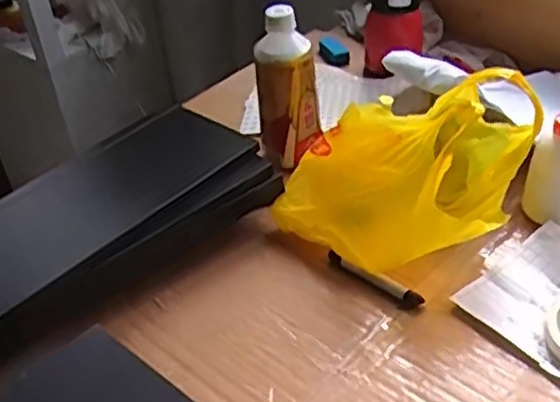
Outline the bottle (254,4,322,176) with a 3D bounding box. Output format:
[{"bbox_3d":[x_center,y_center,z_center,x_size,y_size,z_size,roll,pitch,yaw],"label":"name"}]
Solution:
[{"bbox_3d":[0.008,-0.122,0.788,0.065,0.191,0.065,-11,39,-4],"label":"bottle"}]

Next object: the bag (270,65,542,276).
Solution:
[{"bbox_3d":[0.109,-0.021,0.659,0.235,0.157,0.134,-1,40,7],"label":"bag"}]

